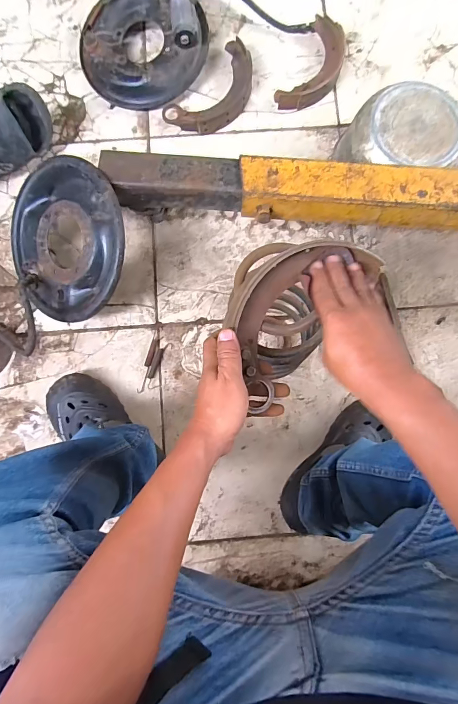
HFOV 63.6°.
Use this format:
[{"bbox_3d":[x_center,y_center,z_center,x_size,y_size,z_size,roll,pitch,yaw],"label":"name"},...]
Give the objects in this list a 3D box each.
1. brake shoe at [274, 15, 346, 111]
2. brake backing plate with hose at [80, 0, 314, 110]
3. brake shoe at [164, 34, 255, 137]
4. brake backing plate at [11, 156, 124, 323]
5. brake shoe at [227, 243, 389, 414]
[{"bbox_3d":[0.185,-0.605,0.784,0.102,0.035,0.223,28,85,3],"label":"brake shoe"},{"bbox_3d":[-0.093,-0.696,0.769,0.464,0.081,0.249,-30,85,-3],"label":"brake backing plate with hose"},{"bbox_3d":[-0.026,-0.541,0.778,0.121,0.031,0.224,44,86,4],"label":"brake shoe"},{"bbox_3d":[-0.287,-0.198,0.655,0.266,0.036,0.264,5,102,26],"label":"brake backing plate"},{"bbox_3d":[0.072,-0.055,0.411,0.107,0.051,0.227,42,86,4],"label":"brake shoe"}]

